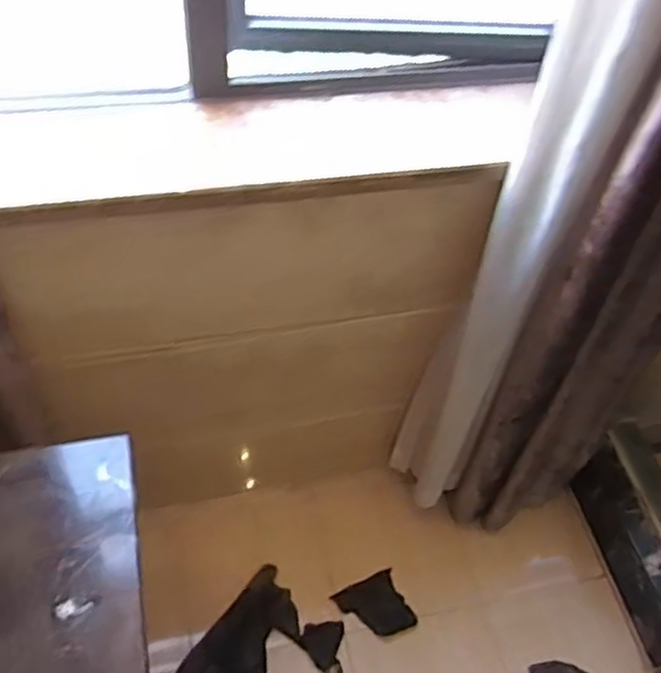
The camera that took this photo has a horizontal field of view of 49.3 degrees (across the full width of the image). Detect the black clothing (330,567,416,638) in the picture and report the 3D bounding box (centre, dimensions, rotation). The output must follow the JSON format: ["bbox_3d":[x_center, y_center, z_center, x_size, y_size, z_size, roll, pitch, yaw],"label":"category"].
[{"bbox_3d":[0.091,0.550,1.457,0.131,0.023,0.119,-20,56,-20],"label":"black clothing"}]

